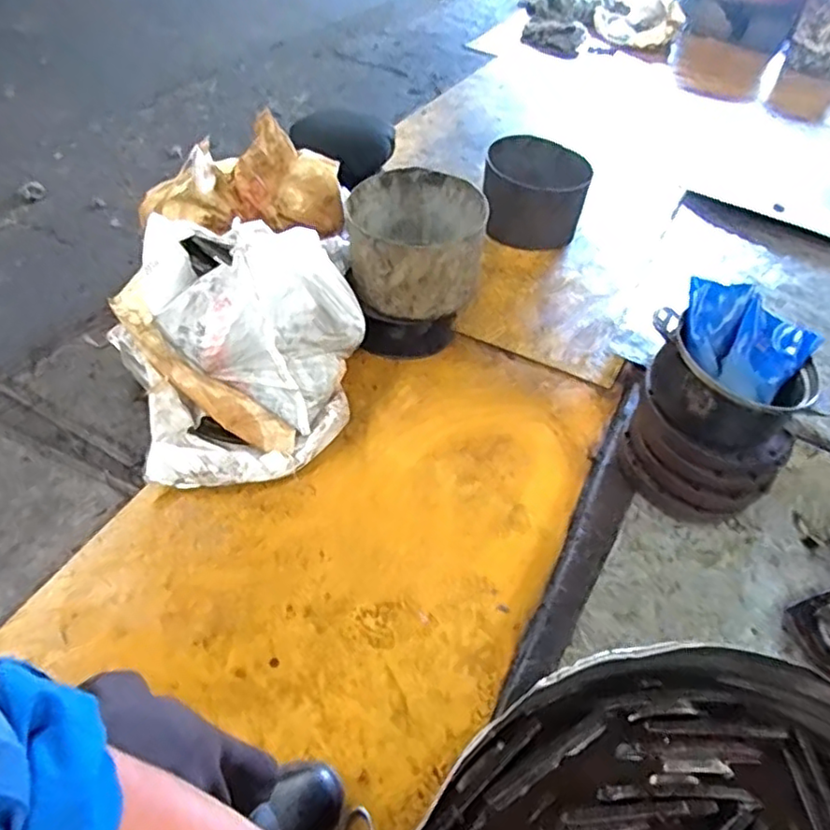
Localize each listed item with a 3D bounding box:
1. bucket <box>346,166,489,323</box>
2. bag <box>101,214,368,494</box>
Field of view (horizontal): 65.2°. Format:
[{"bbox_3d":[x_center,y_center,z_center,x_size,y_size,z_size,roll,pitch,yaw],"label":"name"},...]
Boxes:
[{"bbox_3d":[0.004,-0.353,1.361,0.276,0.182,0.261,4,47,-4],"label":"bucket"},{"bbox_3d":[-0.302,-0.137,1.192,0.435,0.286,0.395,-16,51,-20],"label":"bag"}]

